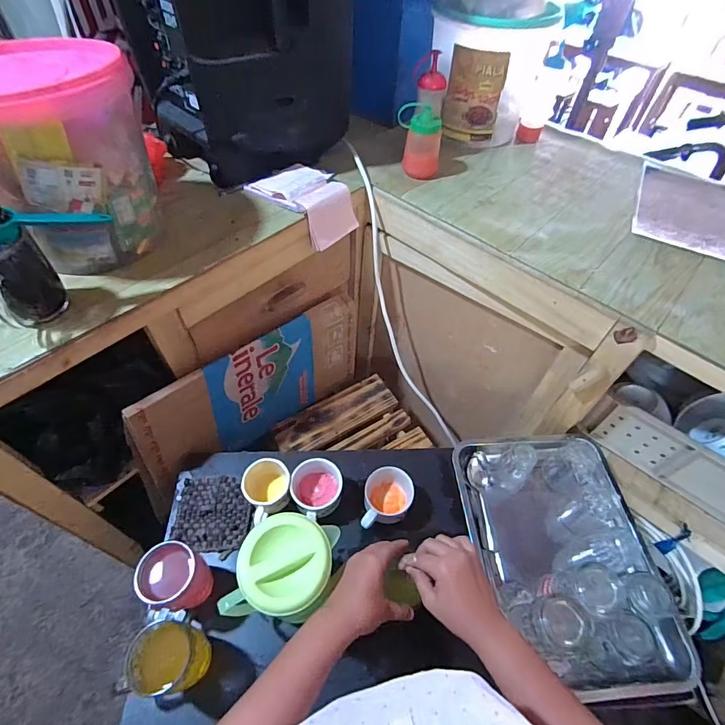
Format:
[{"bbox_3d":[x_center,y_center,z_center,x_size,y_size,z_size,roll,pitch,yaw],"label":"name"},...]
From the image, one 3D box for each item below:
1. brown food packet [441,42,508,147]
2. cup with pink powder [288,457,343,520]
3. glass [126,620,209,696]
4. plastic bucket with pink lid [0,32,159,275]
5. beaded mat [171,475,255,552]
[{"bbox_3d":[0.238,-0.563,0.859,0.117,0.173,0.031,10,54,5],"label":"brown food packet"},{"bbox_3d":[-0.079,0.219,0.695,0.085,0.061,0.084,1,54,-1],"label":"cup with pink powder"},{"bbox_3d":[-0.248,0.386,0.529,0.079,0.122,0.070,12,54,7],"label":"glass"},{"bbox_3d":[-0.450,-0.307,0.594,0.226,0.240,0.284,-30,60,-22],"label":"plastic bucket with pink lid"},{"bbox_3d":[-0.254,0.255,0.689,0.128,0.013,0.119,3,54,0],"label":"beaded mat"}]

